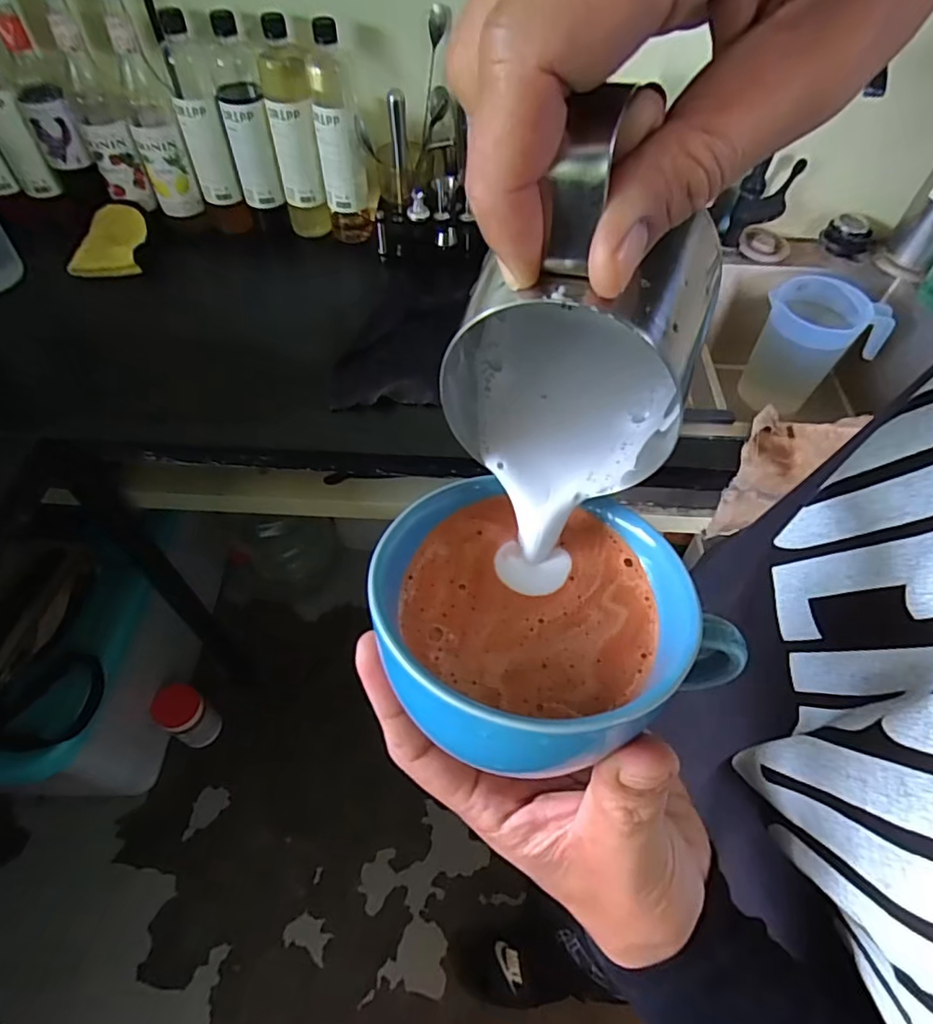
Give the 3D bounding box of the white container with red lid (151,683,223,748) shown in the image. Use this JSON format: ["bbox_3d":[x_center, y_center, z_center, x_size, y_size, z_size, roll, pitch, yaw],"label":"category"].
[{"bbox_3d":[-0.616,0.458,1.283,0.087,0.202,0.089,1,54,-2],"label":"white container with red lid"}]

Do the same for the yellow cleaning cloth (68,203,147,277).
[{"bbox_3d":[-0.532,-0.405,0.858,0.093,0.013,0.123,3,73,-9],"label":"yellow cleaning cloth"}]

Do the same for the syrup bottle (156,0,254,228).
[{"bbox_3d":[-0.371,-0.545,0.825,0.065,0.258,0.063,-16,57,-14],"label":"syrup bottle"}]

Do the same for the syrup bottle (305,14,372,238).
[{"bbox_3d":[-0.181,-0.529,0.830,0.067,0.277,0.063,-8,55,-9],"label":"syrup bottle"}]

